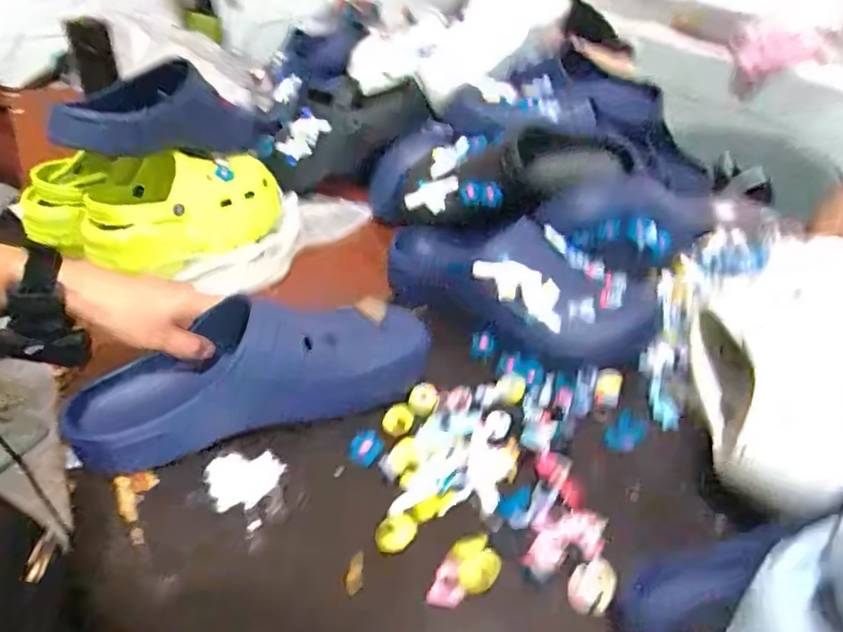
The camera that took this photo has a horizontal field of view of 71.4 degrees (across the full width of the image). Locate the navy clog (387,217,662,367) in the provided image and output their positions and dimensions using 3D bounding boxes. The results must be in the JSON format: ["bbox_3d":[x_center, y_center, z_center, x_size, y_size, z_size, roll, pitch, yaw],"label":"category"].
[{"bbox_3d":[0.091,-0.035,0.615,0.288,0.095,0.112,20,37,22],"label":"navy clog"}]

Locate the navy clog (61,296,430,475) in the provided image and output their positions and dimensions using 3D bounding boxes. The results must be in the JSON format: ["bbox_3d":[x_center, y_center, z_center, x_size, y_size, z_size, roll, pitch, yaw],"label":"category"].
[{"bbox_3d":[-0.145,0.042,0.503,0.298,0.094,0.088,-14,38,-13],"label":"navy clog"}]

